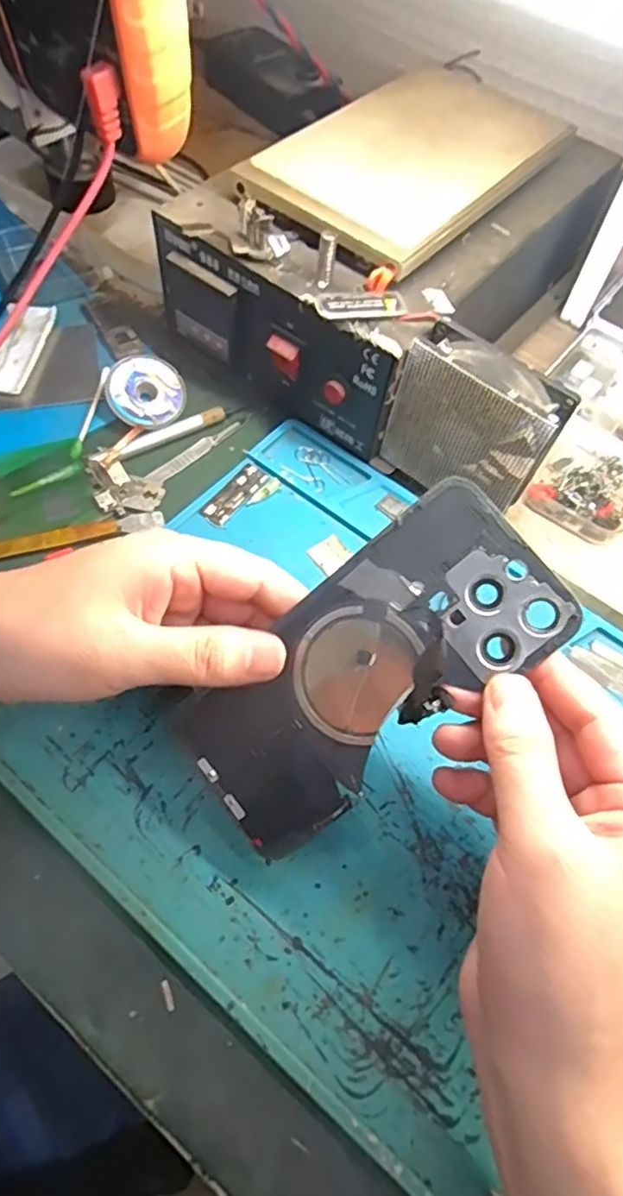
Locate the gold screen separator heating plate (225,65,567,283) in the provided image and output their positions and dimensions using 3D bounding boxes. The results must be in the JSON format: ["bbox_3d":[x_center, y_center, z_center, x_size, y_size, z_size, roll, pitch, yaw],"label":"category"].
[{"bbox_3d":[0.060,-0.253,0.363,0.111,0.023,0.184,36,65,15],"label":"gold screen separator heating plate"}]

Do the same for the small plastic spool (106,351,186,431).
[{"bbox_3d":[-0.100,-0.125,0.378,0.045,0.008,0.048,1,85,-12],"label":"small plastic spool"}]

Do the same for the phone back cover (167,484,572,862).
[{"bbox_3d":[0.019,0.029,0.241,0.154,0.007,0.072,-40,81,10],"label":"phone back cover"}]

